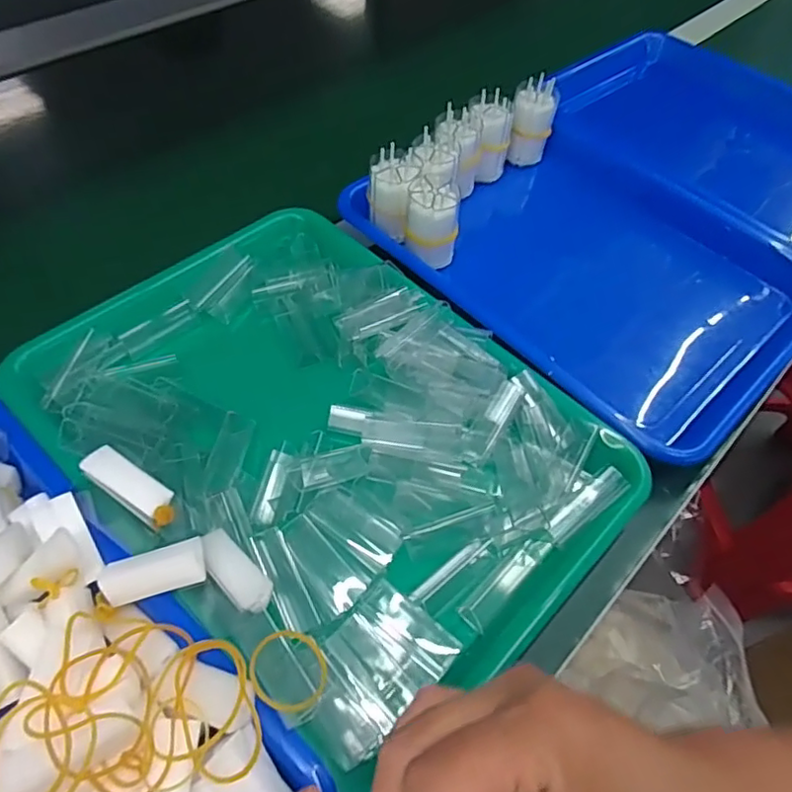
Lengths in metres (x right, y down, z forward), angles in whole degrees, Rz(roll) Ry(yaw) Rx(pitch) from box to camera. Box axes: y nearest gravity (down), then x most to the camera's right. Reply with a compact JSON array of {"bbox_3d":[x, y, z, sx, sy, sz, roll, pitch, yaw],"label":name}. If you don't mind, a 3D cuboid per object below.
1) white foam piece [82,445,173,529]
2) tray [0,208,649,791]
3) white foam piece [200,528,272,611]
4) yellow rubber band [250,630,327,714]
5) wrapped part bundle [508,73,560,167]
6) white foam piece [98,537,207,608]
[{"bbox_3d":[-0.138,0.045,0.305,0.048,0.006,0.020,38,59,3],"label":"white foam piece"},{"bbox_3d":[-0.048,0.017,0.362,0.338,0.043,0.243,40,61,21],"label":"tray"},{"bbox_3d":[-0.080,0.085,0.291,0.048,0.007,0.020,40,61,21],"label":"white foam piece"},{"bbox_3d":[-0.048,0.122,0.263,0.034,0.006,0.033,14,50,-17],"label":"yellow rubber band"},{"bbox_3d":[0.122,-0.245,0.536,0.038,0.066,0.043,15,55,6],"label":"wrapped part bundle"},{"bbox_3d":[-0.114,0.083,0.278,0.046,0.012,0.021,-10,57,-12],"label":"white foam piece"}]

